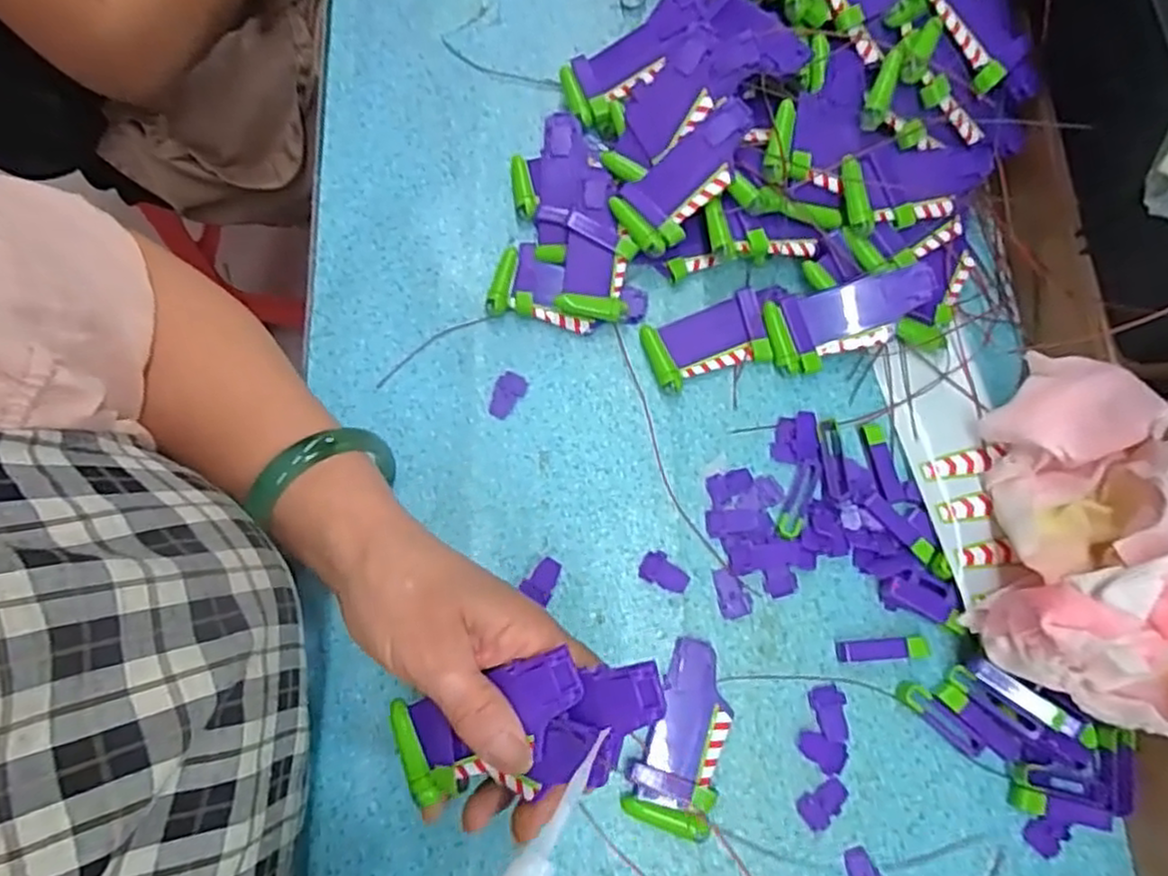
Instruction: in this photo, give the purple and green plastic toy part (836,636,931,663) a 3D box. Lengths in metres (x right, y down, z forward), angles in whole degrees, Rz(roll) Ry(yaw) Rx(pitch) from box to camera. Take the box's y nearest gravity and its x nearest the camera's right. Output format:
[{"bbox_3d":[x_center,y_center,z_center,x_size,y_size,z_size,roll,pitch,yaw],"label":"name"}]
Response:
[{"bbox_3d":[0.154,0.110,0.364,0.045,0.009,0.011,-5,75,-1],"label":"purple and green plastic toy part"}]

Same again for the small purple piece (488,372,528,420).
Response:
[{"bbox_3d":[-0.045,-0.025,0.404,0.017,0.004,0.027,26,77,7],"label":"small purple piece"}]

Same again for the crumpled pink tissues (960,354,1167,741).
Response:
[{"bbox_3d":[0.245,0.042,0.319,0.103,0.068,0.166,13,76,4],"label":"crumpled pink tissues"}]

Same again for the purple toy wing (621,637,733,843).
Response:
[{"bbox_3d":[0.051,0.150,0.357,0.042,0.010,0.089,16,76,4],"label":"purple toy wing"}]

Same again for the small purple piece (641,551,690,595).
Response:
[{"bbox_3d":[0.044,0.072,0.379,0.026,0.004,0.017,25,77,7],"label":"small purple piece"}]

